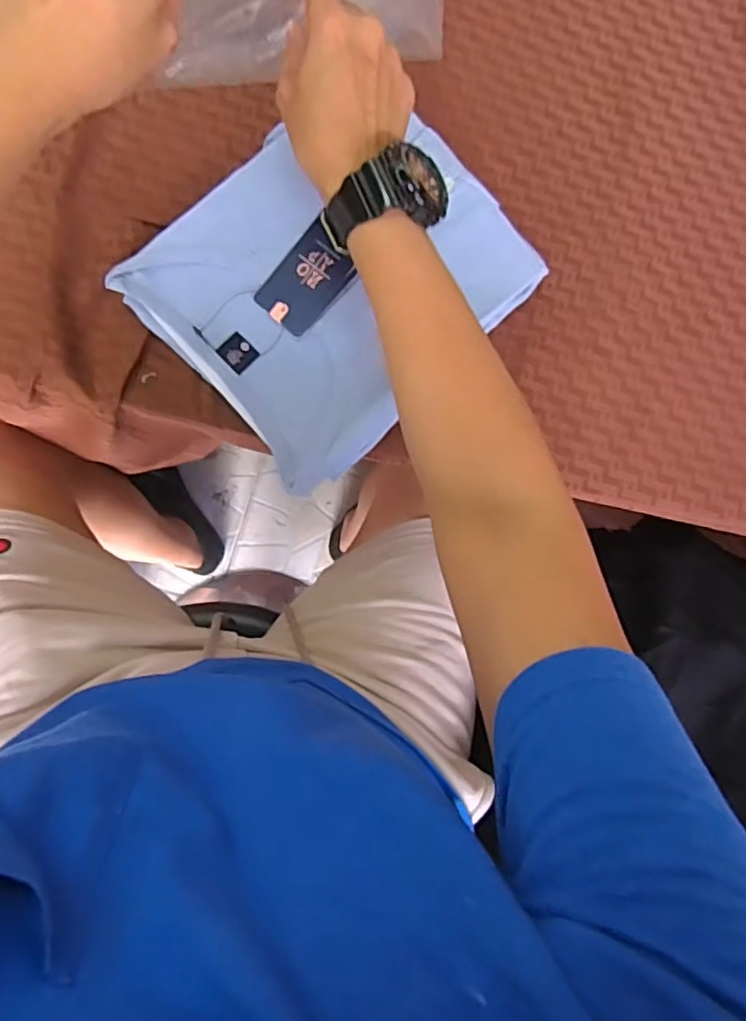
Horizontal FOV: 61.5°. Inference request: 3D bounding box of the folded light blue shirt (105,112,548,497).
[{"bbox_3d":[-0.028,-0.178,0.489,0.261,0.041,0.220,-43,93,-7],"label":"folded light blue shirt"}]

